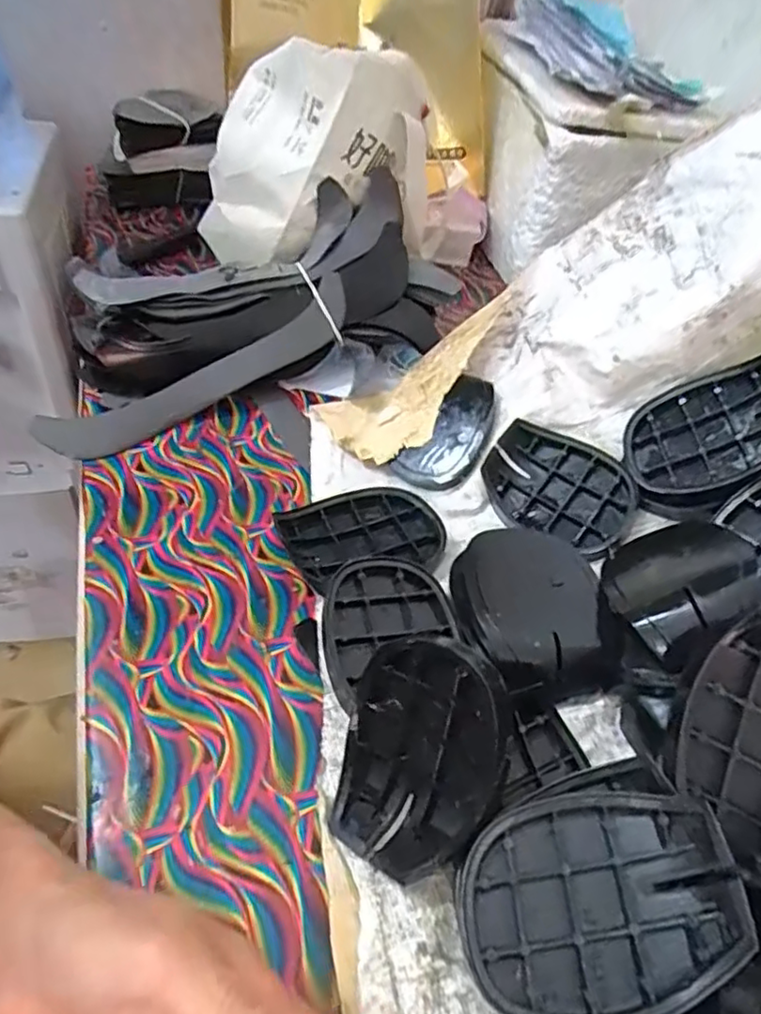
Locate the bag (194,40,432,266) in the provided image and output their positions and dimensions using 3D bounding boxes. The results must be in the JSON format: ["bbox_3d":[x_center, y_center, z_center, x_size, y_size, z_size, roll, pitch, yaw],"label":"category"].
[{"bbox_3d":[-0.068,-0.338,0.610,0.216,0.174,0.122,14,48,2],"label":"bag"}]

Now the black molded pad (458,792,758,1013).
[{"bbox_3d":[0.098,0.178,0.279,0.116,0.035,0.088,-9,50,-10],"label":"black molded pad"}]

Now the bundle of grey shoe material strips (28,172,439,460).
[{"bbox_3d":[-0.131,-0.180,0.561,0.373,0.055,0.180,-23,91,-20],"label":"bundle of grey shoe material strips"}]

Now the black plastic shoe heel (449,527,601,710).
[{"bbox_3d":[0.101,0.068,0.410,0.091,0.029,0.131,3,49,-8],"label":"black plastic shoe heel"}]

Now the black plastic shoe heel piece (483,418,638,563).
[{"bbox_3d":[0.140,-0.016,0.483,0.121,0.022,0.084,27,73,34],"label":"black plastic shoe heel piece"}]

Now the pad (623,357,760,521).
[{"bbox_3d":[0.242,-0.053,0.452,0.123,0.021,0.094,-30,55,16],"label":"pad"}]

